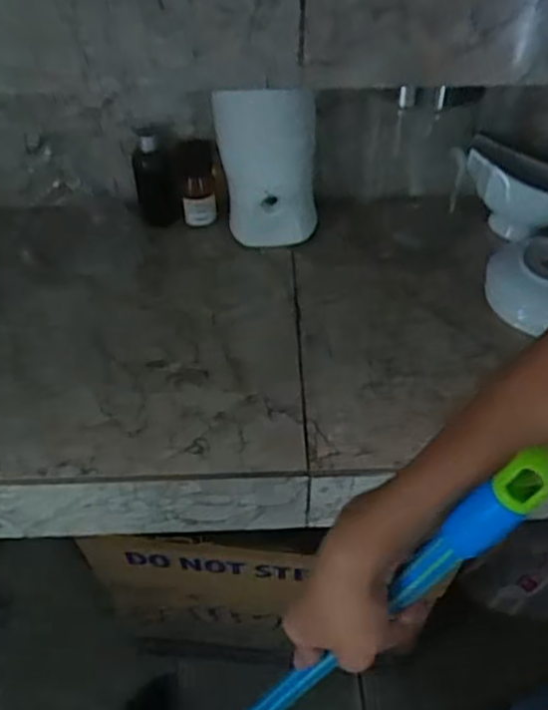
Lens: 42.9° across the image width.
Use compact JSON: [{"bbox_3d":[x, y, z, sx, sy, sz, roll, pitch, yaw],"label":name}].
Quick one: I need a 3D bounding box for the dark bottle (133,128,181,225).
[{"bbox_3d":[-0.112,-0.166,0.659,0.038,0.092,0.044,-11,52,-8],"label":"dark bottle"}]

